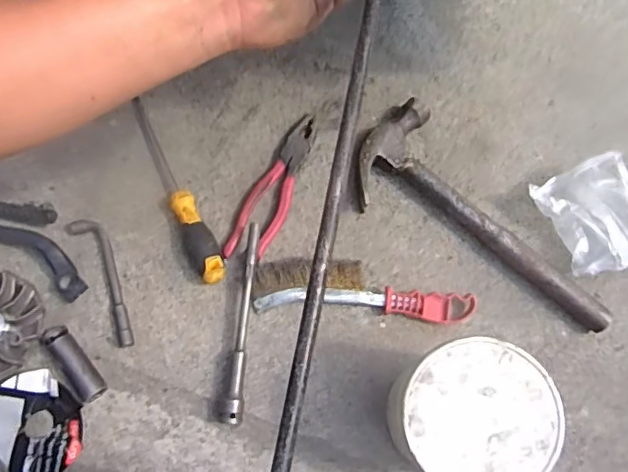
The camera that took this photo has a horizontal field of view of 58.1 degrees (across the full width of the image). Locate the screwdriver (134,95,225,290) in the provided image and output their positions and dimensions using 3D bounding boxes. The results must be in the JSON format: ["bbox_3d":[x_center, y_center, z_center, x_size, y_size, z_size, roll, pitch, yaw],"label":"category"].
[{"bbox_3d":[-0.155,-0.055,0.613,0.031,0.032,0.240,-26,75,-9],"label":"screwdriver"}]

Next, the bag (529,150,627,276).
[{"bbox_3d":[0.310,-0.017,0.611,0.109,0.054,0.125,-23,74,-8],"label":"bag"}]

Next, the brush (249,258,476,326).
[{"bbox_3d":[0.052,0.057,0.588,0.226,0.027,0.054,3,72,0],"label":"brush"}]

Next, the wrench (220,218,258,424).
[{"bbox_3d":[-0.071,0.087,0.569,0.020,0.029,0.198,6,72,0],"label":"wrench"}]

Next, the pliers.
[{"bbox_3d":[-0.040,-0.053,0.629,0.046,0.014,0.185,27,74,7],"label":"pliers"}]

